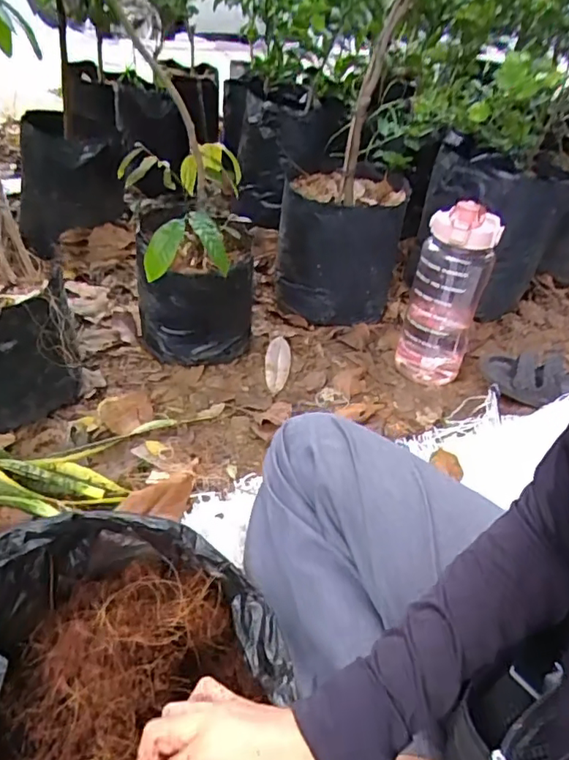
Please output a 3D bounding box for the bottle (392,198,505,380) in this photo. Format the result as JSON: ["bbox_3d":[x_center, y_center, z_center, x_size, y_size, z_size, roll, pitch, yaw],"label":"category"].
[{"bbox_3d":[0.270,-0.143,0.928,0.110,0.293,0.104,16,37,15],"label":"bottle"}]

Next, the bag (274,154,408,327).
[{"bbox_3d":[0.107,-0.272,1.102,0.219,0.257,0.241,7,36,3],"label":"bag"}]

